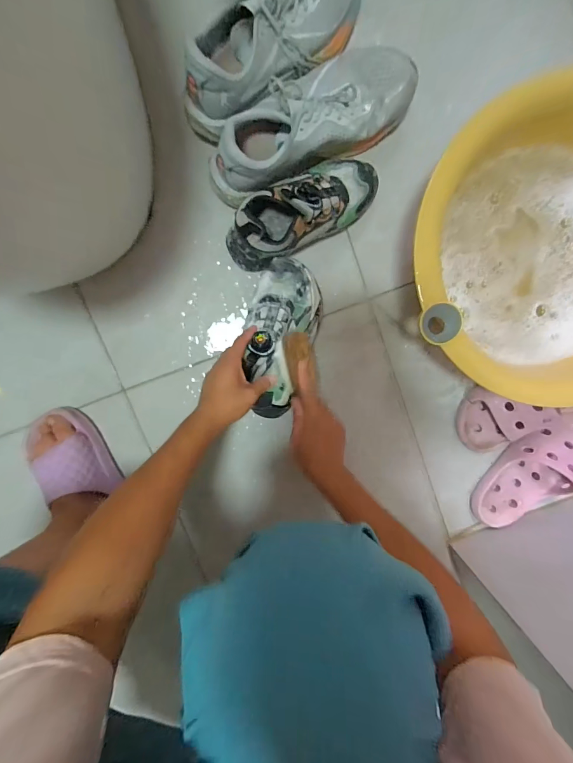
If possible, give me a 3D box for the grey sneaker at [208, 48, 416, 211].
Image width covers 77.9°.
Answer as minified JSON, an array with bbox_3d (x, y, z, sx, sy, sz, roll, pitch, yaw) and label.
[{"bbox_3d":[0.027,-0.336,0.464,0.280,0.114,0.104,-28,98,1],"label":"grey sneaker"}]

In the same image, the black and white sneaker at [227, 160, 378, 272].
[{"bbox_3d":[0.020,-0.232,0.480,0.215,0.108,0.083,-25,99,1],"label":"black and white sneaker"}]

